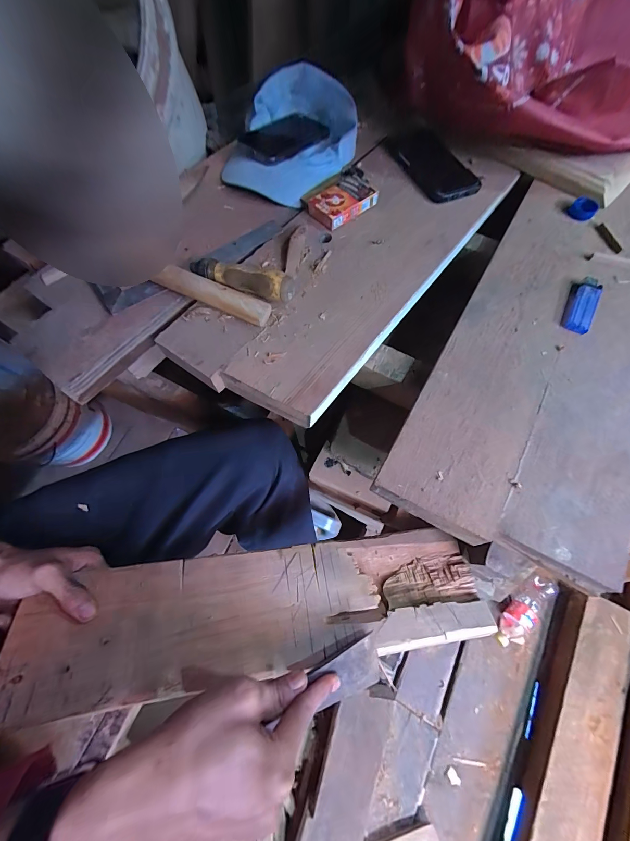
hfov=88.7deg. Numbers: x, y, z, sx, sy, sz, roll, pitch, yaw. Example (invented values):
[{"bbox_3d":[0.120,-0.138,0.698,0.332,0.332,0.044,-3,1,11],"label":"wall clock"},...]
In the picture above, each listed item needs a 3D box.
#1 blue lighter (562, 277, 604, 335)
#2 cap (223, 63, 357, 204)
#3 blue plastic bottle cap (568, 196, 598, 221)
[{"bbox_3d":[0.318,-0.139,0.385,0.029,0.011,0.081,27,70,13],"label":"blue lighter"},{"bbox_3d":[-0.036,-0.427,0.479,0.168,0.067,0.206,30,71,14],"label":"cap"},{"bbox_3d":[0.374,-0.295,0.449,0.033,0.012,0.033,-1,66,2],"label":"blue plastic bottle cap"}]

